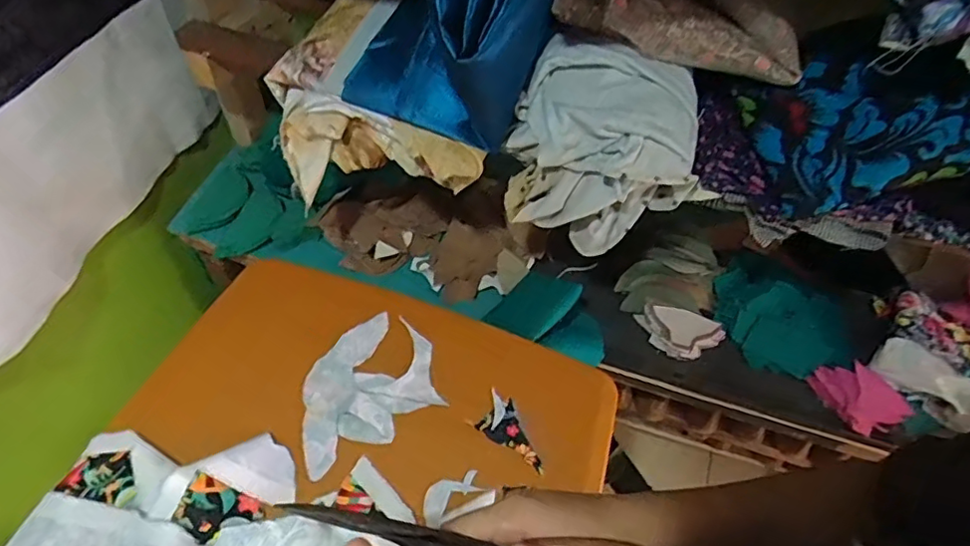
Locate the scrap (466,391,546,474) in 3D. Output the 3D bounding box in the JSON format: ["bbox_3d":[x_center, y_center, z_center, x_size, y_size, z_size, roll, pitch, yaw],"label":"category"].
[{"bbox_3d":[0.032,0.163,0.610,0.088,0.005,0.046,32,56,18],"label":"scrap"}]

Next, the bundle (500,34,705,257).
[{"bbox_3d":[0.126,-0.135,0.630,0.188,0.163,0.131,17,53,7],"label":"bundle"}]

